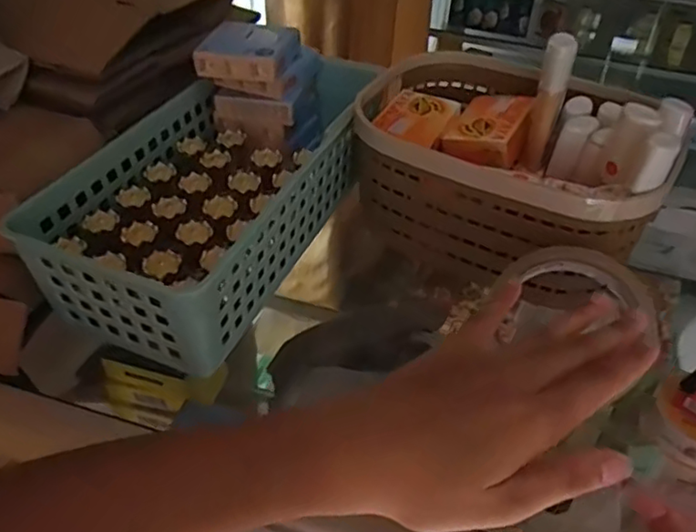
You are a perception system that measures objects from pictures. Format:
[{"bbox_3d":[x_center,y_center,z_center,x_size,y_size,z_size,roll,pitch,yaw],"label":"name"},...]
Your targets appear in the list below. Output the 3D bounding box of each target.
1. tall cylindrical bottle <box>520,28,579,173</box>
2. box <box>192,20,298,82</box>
[{"bbox_3d":[0.139,-0.110,0.427,0.019,0.097,0.016,15,43,13],"label":"tall cylindrical bottle"},{"bbox_3d":[-0.075,-0.161,0.464,0.064,0.026,0.058,9,42,7],"label":"box"}]

